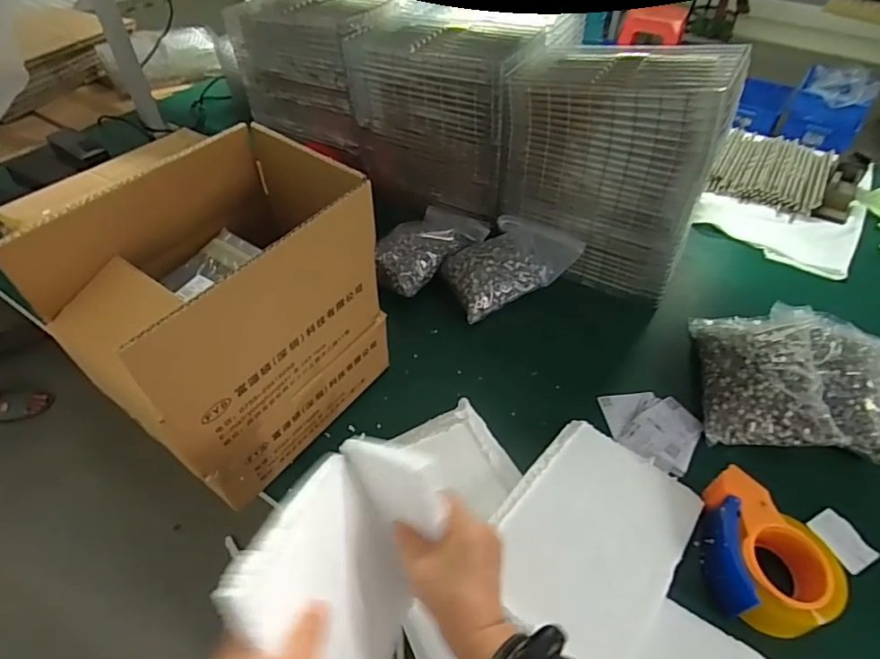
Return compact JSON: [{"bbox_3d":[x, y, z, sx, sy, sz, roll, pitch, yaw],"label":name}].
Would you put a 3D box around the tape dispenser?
[{"bbox_3d":[0.332,0.221,0.517,0.114,0.053,0.146,5,48,3],"label":"tape dispenser"}]

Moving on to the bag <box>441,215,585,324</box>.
[{"bbox_3d":[0.102,-0.111,0.811,0.196,0.053,0.135,-22,52,-20],"label":"bag"}]

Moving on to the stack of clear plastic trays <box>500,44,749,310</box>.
[{"bbox_3d":[0.264,-0.261,0.799,0.301,0.313,0.184,27,53,21],"label":"stack of clear plastic trays"}]

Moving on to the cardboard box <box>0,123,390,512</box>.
[{"bbox_3d":[-0.213,-0.013,0.555,0.190,0.280,0.266,29,53,22],"label":"cardboard box"}]

